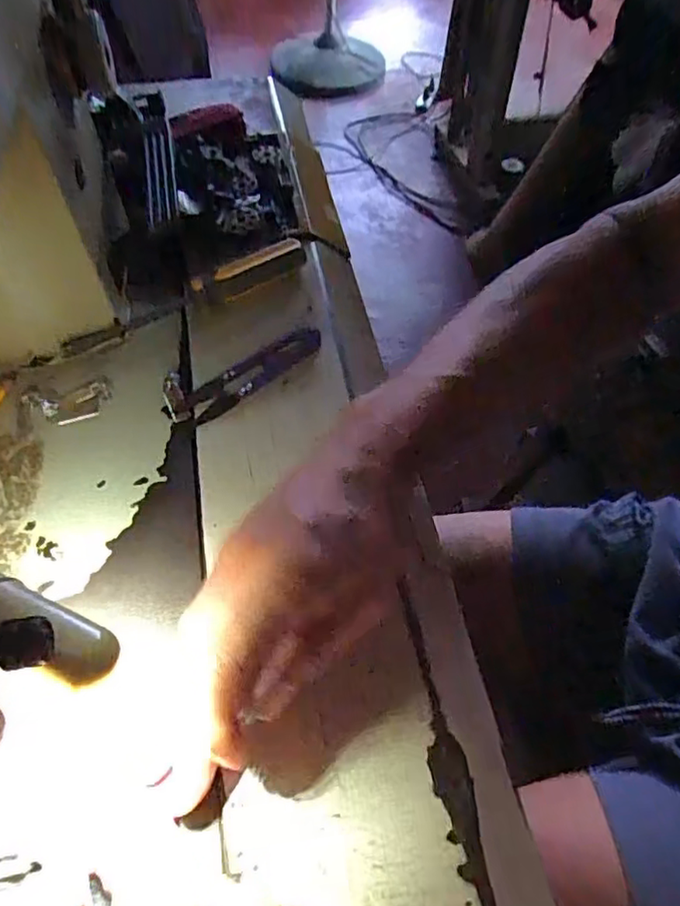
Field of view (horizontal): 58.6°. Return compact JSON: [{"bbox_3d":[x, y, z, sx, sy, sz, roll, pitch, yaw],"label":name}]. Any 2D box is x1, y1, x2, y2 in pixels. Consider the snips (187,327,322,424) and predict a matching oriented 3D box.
[{"bbox_3d":[-0.051,-0.051,0.370,0.093,0.006,0.025,-38,65,-24],"label":"snips"}]

